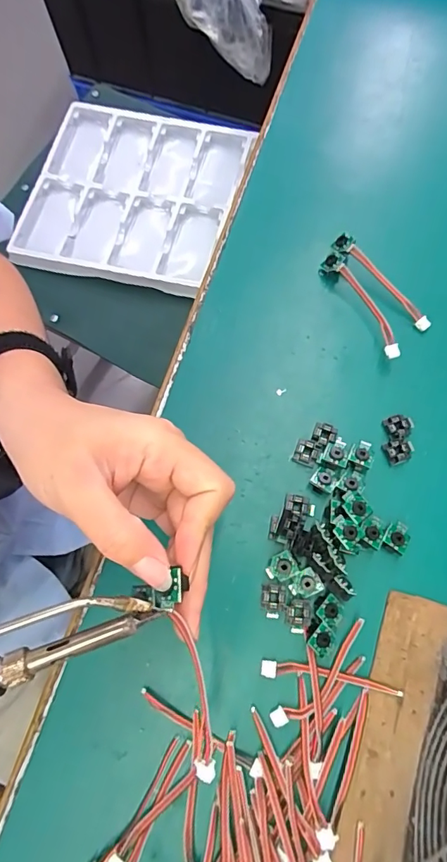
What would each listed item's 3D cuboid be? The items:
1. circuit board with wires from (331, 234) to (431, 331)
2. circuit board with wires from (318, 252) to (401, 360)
[{"bbox_3d":[0.109,-0.103,0.319,0.009,0.014,0.086,-42,76,-10],"label":"circuit board with wires"},{"bbox_3d":[0.096,-0.086,0.317,0.019,0.019,0.087,-26,74,-6],"label":"circuit board with wires"}]

